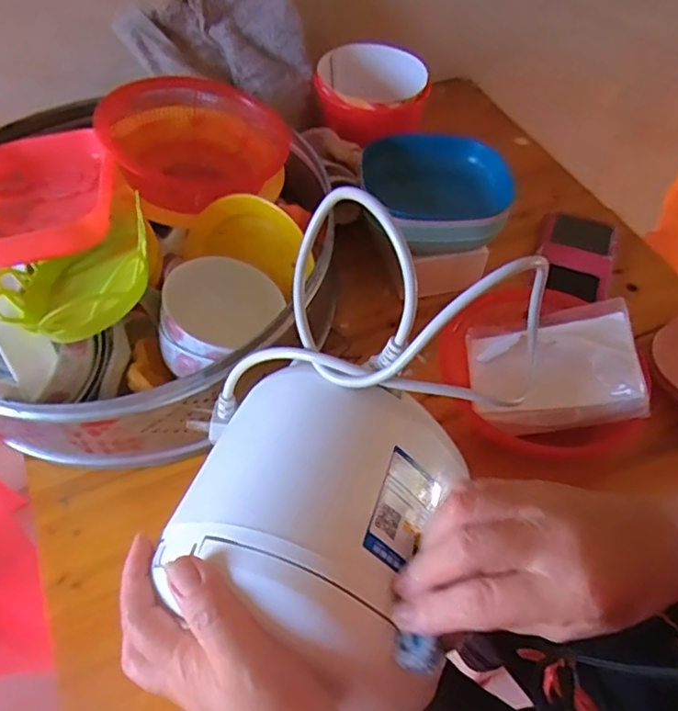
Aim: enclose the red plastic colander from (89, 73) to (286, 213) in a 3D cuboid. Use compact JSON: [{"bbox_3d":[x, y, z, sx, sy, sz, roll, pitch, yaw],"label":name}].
[{"bbox_3d":[-0.145,-0.210,0.608,0.172,0.104,0.114,-24,58,-17],"label":"red plastic colander"}]

